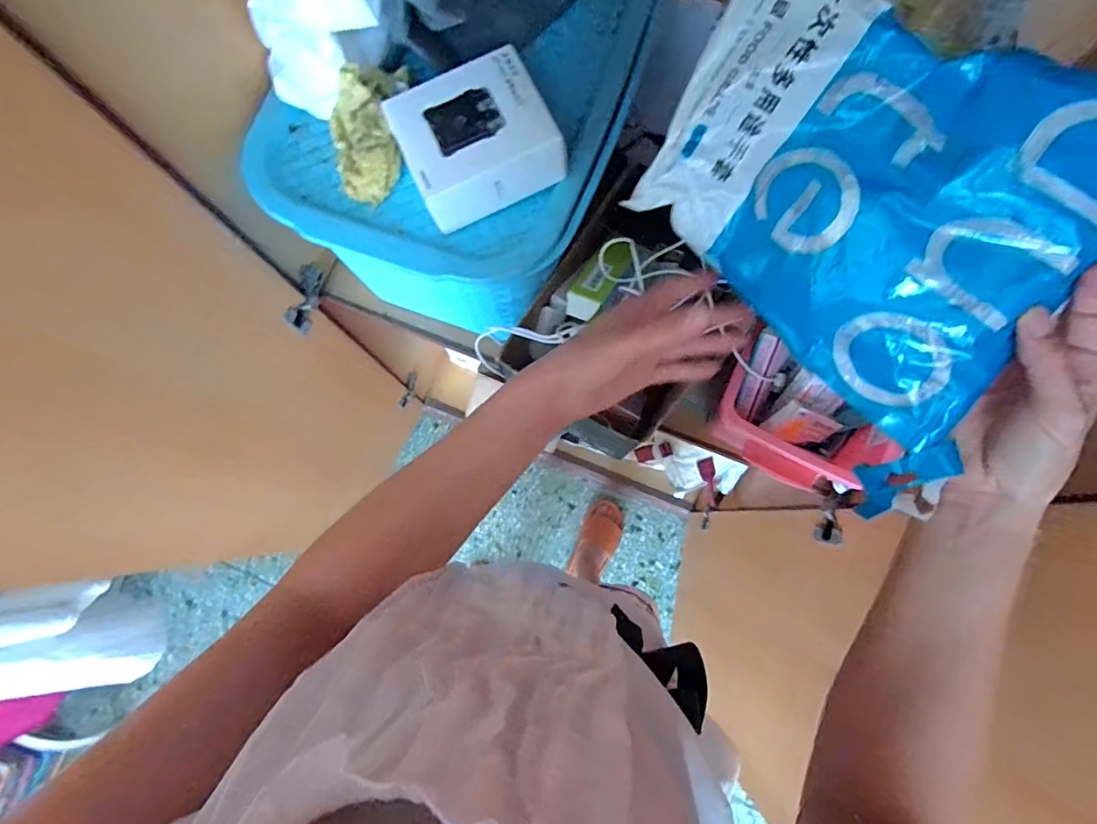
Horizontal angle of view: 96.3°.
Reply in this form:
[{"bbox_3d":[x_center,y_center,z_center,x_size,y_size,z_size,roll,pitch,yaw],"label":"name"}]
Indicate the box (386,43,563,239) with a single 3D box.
[{"bbox_3d":[-0.067,-0.249,0.458,0.134,0.058,0.126,-23,78,-5],"label":"box"}]

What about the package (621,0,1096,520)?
[{"bbox_3d":[0.174,-0.106,0.289,0.256,0.198,0.026,44,37,15],"label":"package"}]

